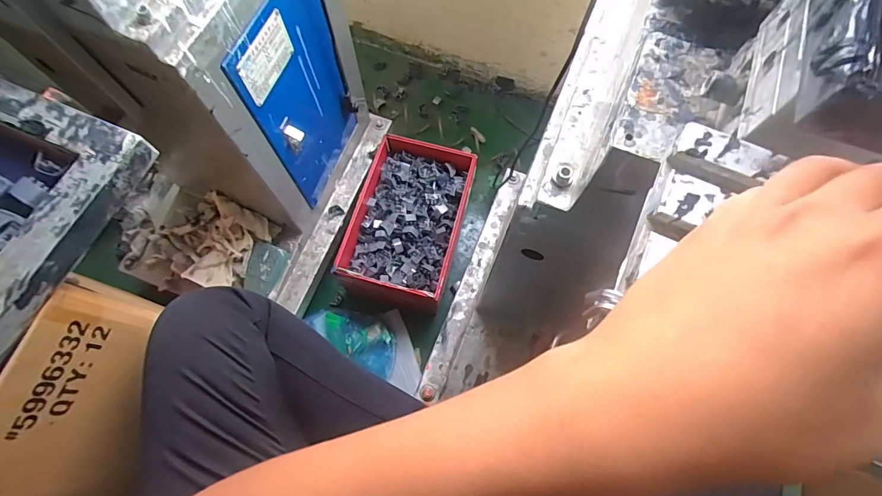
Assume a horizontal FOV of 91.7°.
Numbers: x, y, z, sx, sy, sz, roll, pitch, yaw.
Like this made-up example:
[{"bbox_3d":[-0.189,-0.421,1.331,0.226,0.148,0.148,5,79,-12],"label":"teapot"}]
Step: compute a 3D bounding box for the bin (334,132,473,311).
[{"bbox_3d":[-0.073,-0.065,1.013,0.237,0.123,0.374,14,71,5],"label":"bin"}]

